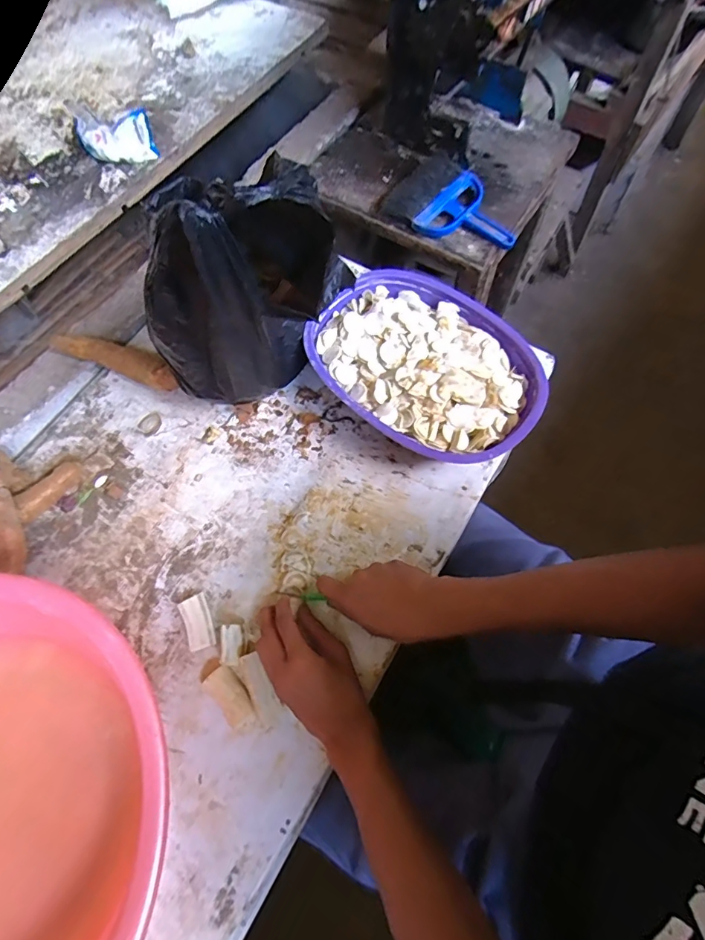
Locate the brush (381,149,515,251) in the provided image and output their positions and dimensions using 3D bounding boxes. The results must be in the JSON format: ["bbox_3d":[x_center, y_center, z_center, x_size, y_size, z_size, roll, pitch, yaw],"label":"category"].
[{"bbox_3d":[0.171,-0.419,0.736,0.198,0.029,0.150,25,72,15],"label":"brush"}]

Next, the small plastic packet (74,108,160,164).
[{"bbox_3d":[-0.396,-0.553,0.785,0.128,0.067,0.049,-6,67,3],"label":"small plastic packet"}]

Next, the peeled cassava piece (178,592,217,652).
[{"bbox_3d":[-0.171,0.169,0.518,0.029,0.014,0.060,-24,67,-5],"label":"peeled cassava piece"}]

